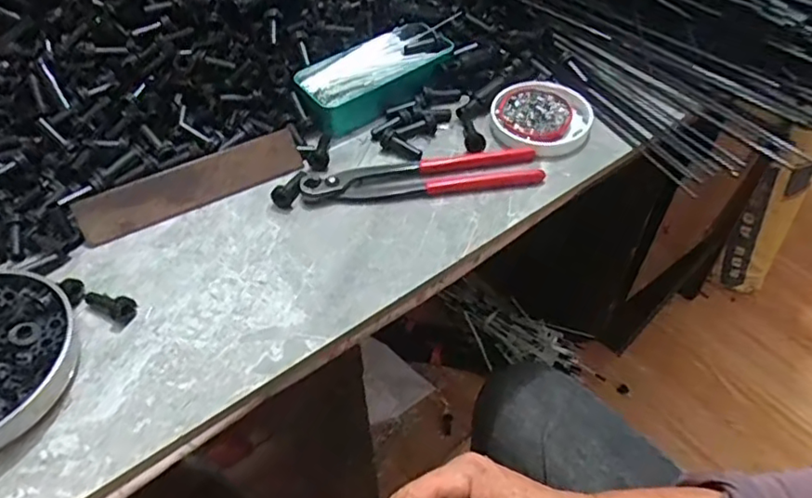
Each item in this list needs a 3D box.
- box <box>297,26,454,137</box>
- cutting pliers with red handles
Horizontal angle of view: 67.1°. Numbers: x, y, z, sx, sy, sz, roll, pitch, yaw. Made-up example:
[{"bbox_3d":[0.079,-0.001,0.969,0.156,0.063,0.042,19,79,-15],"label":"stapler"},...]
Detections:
[{"bbox_3d":[-0.028,-0.166,0.575,0.149,0.032,0.071,-31,55,-23],"label":"box"},{"bbox_3d":[0.014,-0.065,0.518,0.200,0.011,0.052,-9,49,-5],"label":"cutting pliers with red handles"}]

